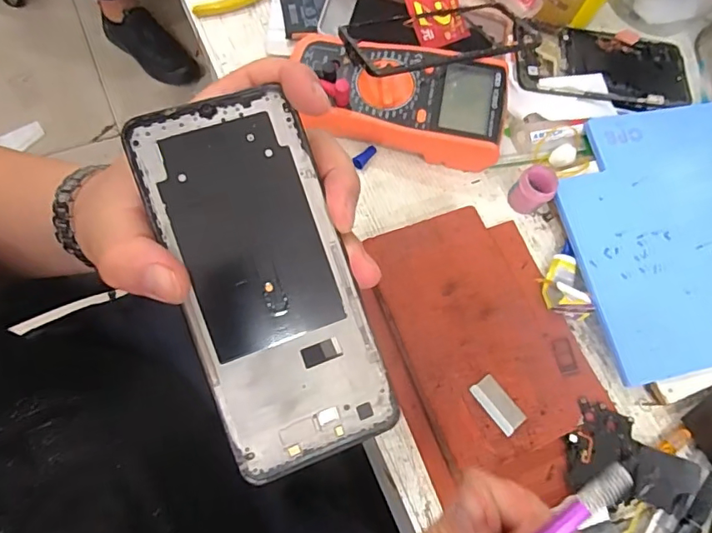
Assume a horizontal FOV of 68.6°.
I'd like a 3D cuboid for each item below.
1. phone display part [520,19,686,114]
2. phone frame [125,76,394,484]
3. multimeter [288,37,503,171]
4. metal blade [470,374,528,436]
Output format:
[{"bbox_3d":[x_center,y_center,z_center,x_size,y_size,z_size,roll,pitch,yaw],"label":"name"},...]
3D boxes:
[{"bbox_3d":[0.226,-0.183,0.475,0.164,0.014,0.083,8,67,-6],"label":"phone display part"},{"bbox_3d":[-0.039,0.007,0.226,0.071,0.014,0.158,-19,91,-13],"label":"phone frame"},{"bbox_3d":[0.034,-0.139,0.427,0.173,0.051,0.086,10,68,-4],"label":"multimeter"},{"bbox_3d":[0.096,0.094,0.354,0.019,0.004,0.038,-34,78,-17],"label":"metal blade"}]

